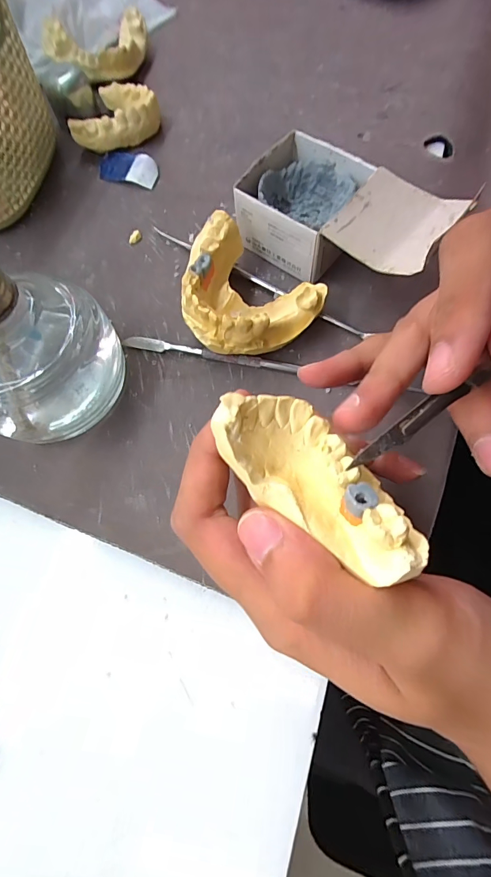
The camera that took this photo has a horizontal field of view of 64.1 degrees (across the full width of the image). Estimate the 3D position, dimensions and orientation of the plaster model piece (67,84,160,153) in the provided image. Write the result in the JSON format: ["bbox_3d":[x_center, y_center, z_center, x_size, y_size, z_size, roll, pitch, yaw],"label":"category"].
[{"bbox_3d":[-0.084,-0.212,0.260,0.049,0.020,0.054,19,72,9],"label":"plaster model piece"}]

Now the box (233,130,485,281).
[{"bbox_3d":[0.049,-0.112,0.206,0.102,0.039,0.057,35,75,14],"label":"box"}]

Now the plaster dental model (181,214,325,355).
[{"bbox_3d":[-0.005,-0.070,0.196,0.072,0.036,0.059,38,76,15],"label":"plaster dental model"}]

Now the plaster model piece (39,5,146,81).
[{"bbox_3d":[-0.105,-0.285,0.288,0.071,0.028,0.050,-29,71,-8],"label":"plaster model piece"}]

